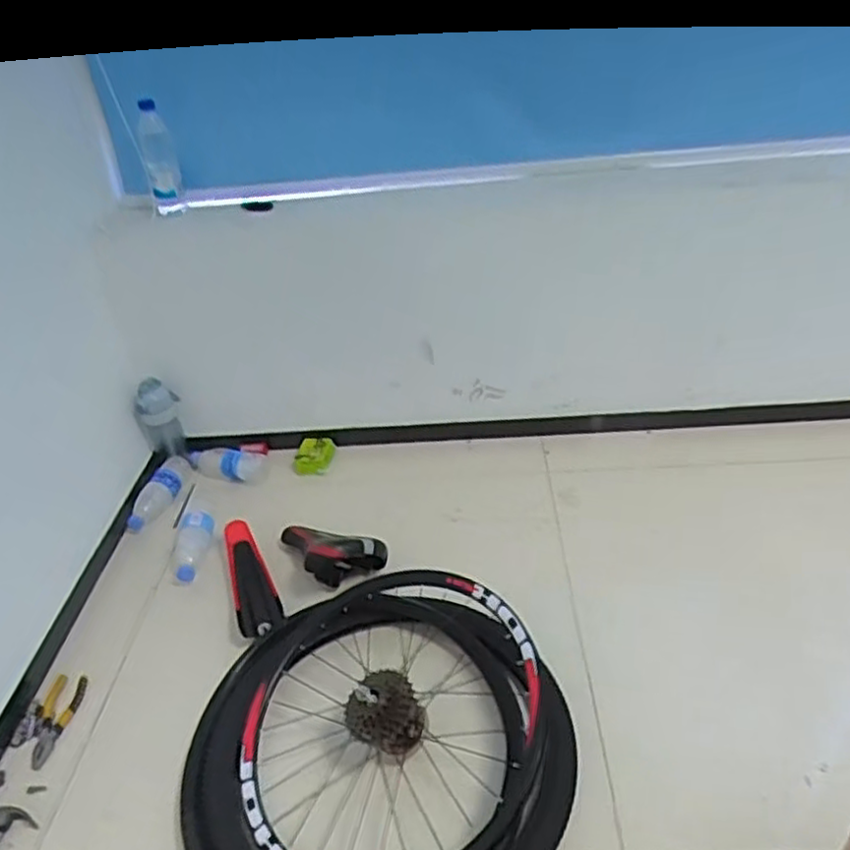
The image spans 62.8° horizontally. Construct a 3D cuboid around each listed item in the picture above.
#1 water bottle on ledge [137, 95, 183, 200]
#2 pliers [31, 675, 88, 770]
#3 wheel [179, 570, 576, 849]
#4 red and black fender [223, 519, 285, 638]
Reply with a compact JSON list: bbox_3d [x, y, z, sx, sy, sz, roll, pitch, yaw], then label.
[{"bbox_3d":[-0.524,-0.537,1.361,0.067,0.199,0.060,-14,36,-14],"label":"water bottle on ledge"},{"bbox_3d":[-0.599,0.478,1.128,0.062,0.012,0.159,-3,34,1],"label":"pliers"},{"bbox_3d":[-0.087,0.435,0.984,0.507,0.150,0.516,-3,34,2],"label":"wheel"},{"bbox_3d":[-0.337,0.289,1.327,0.075,0.035,0.280,-17,36,-18],"label":"red and black fender"}]

